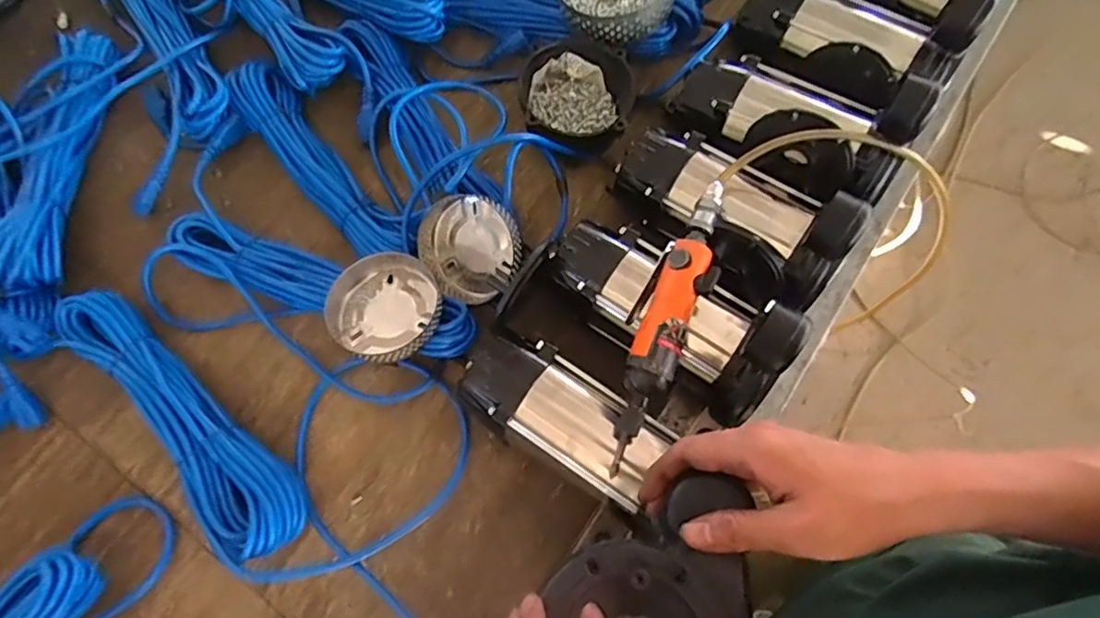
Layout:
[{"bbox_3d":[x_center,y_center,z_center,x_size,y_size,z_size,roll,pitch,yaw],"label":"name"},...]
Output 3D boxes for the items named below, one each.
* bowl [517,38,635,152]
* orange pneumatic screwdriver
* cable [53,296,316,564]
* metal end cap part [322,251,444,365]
[{"bbox_3d":[0.030,-0.232,0.680,0.124,0.075,0.122,0,71,1],"label":"bowl"},{"bbox_3d":[0.102,0.011,0.527,0.051,0.058,0.270,27,74,10],"label":"orange pneumatic screwdriver"},{"bbox_3d":[-0.364,0.107,0.594,0.345,0.044,0.085,43,77,14],"label":"cable"},{"bbox_3d":[-0.159,-0.002,0.579,0.104,0.027,0.107,0,71,1],"label":"metal end cap part"}]

